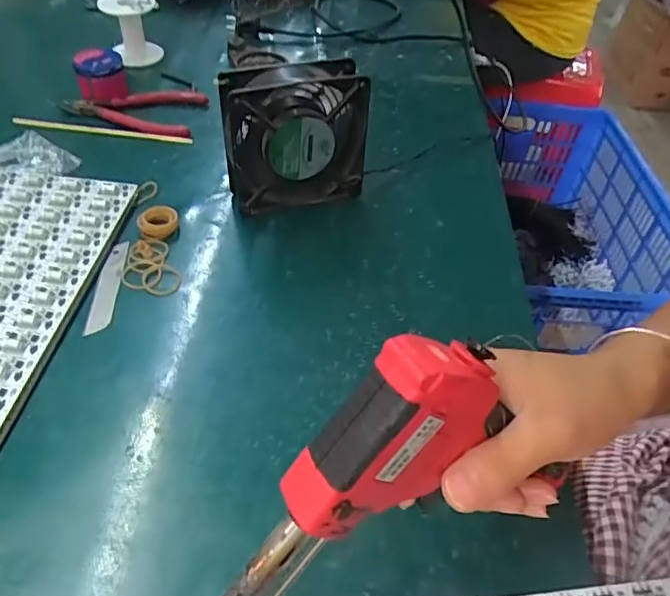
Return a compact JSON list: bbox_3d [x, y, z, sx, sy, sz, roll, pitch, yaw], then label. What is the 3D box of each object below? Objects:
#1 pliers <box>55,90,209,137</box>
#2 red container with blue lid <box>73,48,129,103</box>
[{"bbox_3d":[-0.229,-0.210,0.621,0.154,0.017,0.083,8,46,2],"label":"pliers"},{"bbox_3d":[-0.263,-0.250,0.635,0.054,0.042,0.055,-14,49,-17],"label":"red container with blue lid"}]

